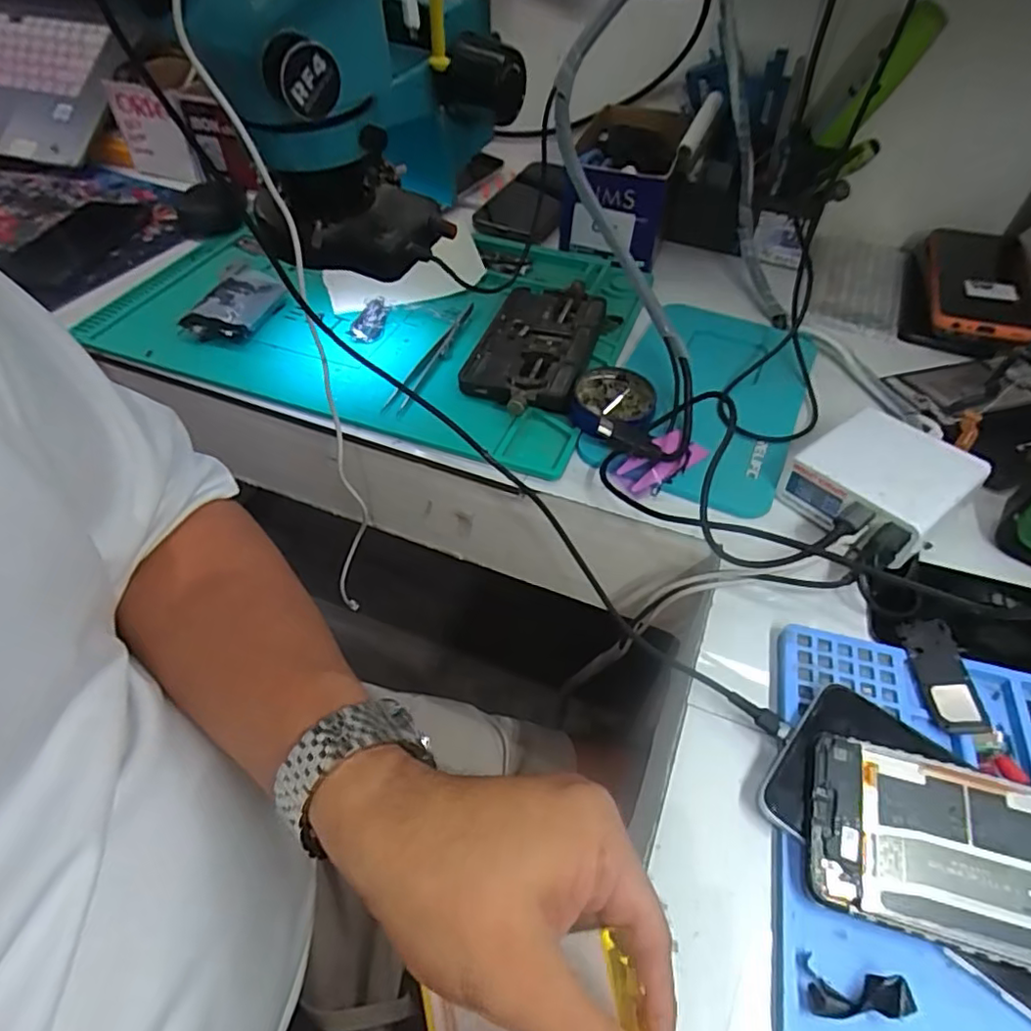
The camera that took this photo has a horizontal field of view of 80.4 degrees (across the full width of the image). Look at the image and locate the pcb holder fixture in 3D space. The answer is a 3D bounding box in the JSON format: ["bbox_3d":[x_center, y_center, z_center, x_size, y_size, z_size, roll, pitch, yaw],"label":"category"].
[{"bbox_3d":[0.017,-0.147,0.503,0.094,0.022,0.171,12,50,8],"label":"pcb holder fixture"}]

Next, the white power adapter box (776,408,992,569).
[{"bbox_3d":[0.234,-0.021,0.395,0.101,0.037,0.087,-31,56,-25],"label":"white power adapter box"}]

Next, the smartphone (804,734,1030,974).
[{"bbox_3d":[0.206,0.146,0.253,0.157,0.006,0.071,12,56,13],"label":"smartphone"}]

